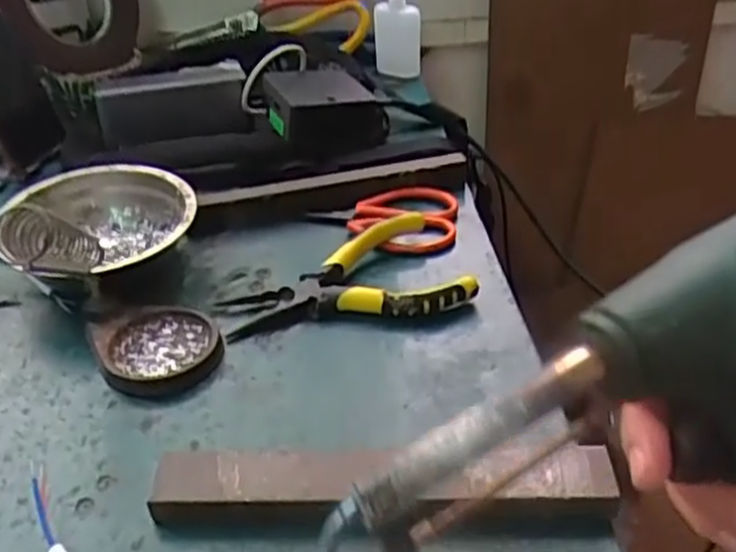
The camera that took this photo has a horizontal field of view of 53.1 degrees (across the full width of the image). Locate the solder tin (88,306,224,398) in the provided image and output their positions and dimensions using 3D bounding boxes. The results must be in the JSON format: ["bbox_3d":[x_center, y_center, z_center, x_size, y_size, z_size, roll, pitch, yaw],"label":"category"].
[{"bbox_3d":[-0.121,0.041,0.428,0.068,0.015,0.069,-2,36,1],"label":"solder tin"}]

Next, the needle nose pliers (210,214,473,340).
[{"bbox_3d":[-0.015,-0.003,0.470,0.150,0.026,0.082,-8,36,-6],"label":"needle nose pliers"}]

